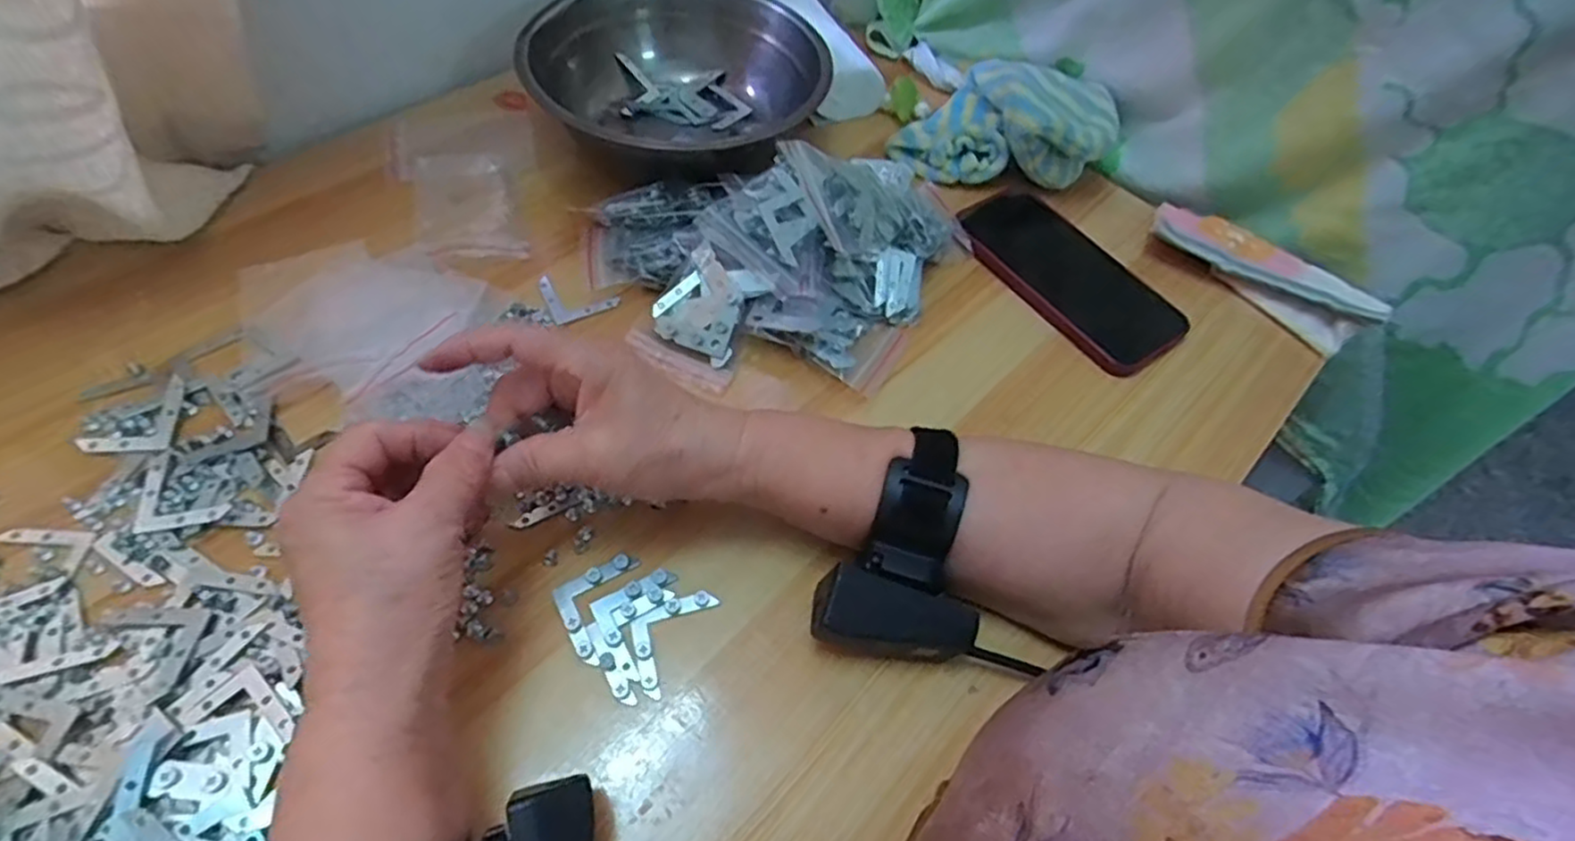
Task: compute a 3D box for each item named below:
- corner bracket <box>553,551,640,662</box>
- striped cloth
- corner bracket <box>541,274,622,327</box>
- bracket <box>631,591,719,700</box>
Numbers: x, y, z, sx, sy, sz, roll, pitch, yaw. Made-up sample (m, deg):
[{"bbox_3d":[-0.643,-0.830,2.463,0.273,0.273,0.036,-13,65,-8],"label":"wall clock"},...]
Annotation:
[{"bbox_3d":[-0.096,0.086,0.335,0.032,0.005,0.052,14,56,3],"label":"corner bracket"},{"bbox_3d":[0.172,-0.228,0.525,0.133,0.042,0.128,37,60,18],"label":"striped cloth"},{"bbox_3d":[-0.132,-0.079,0.443,0.041,0.004,0.038,-22,64,-29],"label":"corner bracket"},{"bbox_3d":[-0.058,0.099,0.328,0.031,0.004,0.052,26,57,11],"label":"bracket"}]

